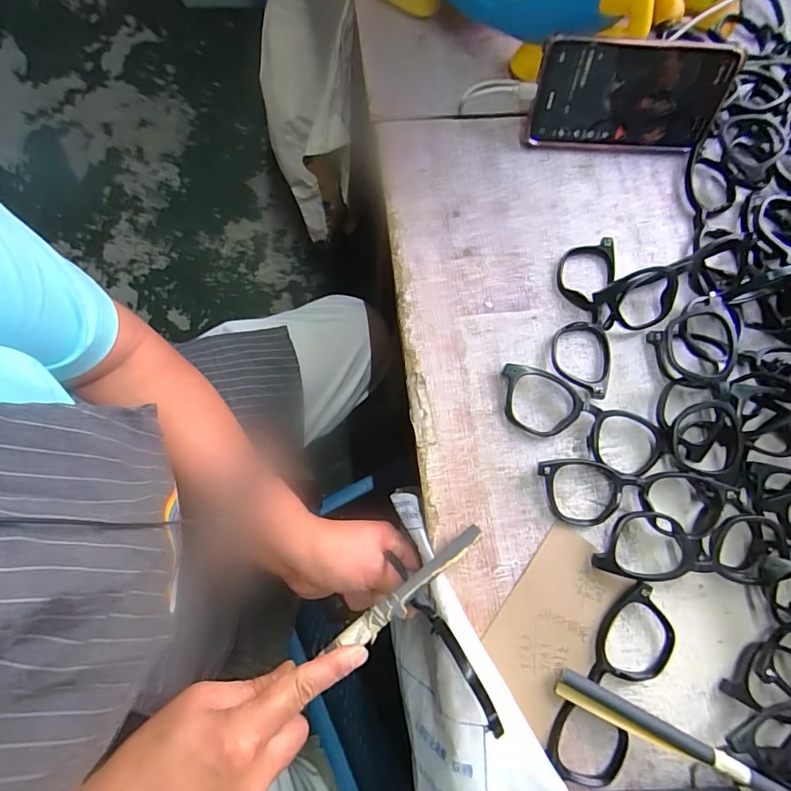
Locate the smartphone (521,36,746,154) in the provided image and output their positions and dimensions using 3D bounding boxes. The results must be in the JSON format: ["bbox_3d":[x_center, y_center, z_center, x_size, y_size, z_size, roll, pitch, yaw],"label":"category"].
[{"bbox_3d":[0.195,-0.251,0.385,0.162,0.076,0.009,1,47,-4],"label":"smartphone"}]

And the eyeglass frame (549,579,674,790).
[{"bbox_3d":[0.152,0.196,0.307,0.054,0.012,0.133,31,76,3],"label":"eyeglass frame"}]

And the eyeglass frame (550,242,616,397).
[{"bbox_3d":[0.155,-0.065,0.368,0.048,0.013,0.136,10,76,-3],"label":"eyeglass frame"}]

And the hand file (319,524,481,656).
[{"bbox_3d":[0.012,0.126,0.296,0.116,0.008,0.017,-35,78,-17],"label":"hand file"}]

